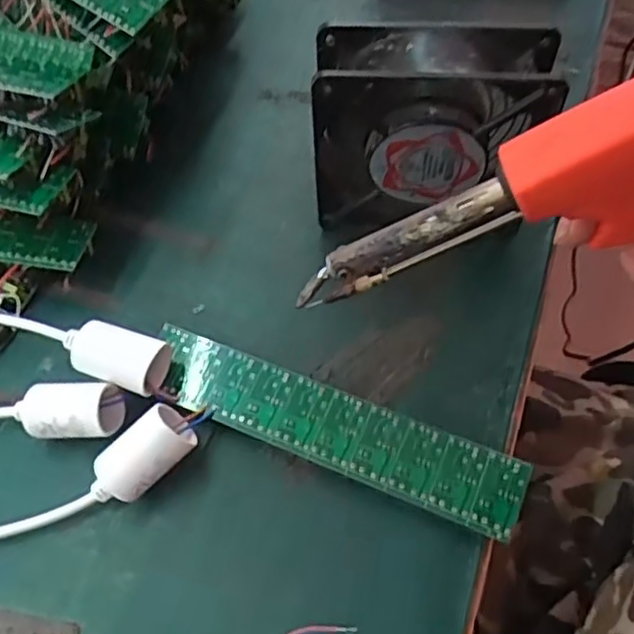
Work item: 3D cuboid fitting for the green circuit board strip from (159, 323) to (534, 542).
[{"bbox_3d":[0.006,0.055,0.340,0.195,0.004,0.038,20,68,13],"label":"green circuit board strip"}]

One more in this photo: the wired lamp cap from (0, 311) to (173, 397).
[{"bbox_3d":[-0.168,0.010,0.372,0.187,0.035,0.028,14,61,11],"label":"wired lamp cap"}]

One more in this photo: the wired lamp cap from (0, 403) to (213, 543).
[{"bbox_3d":[-0.141,0.088,0.324,0.185,0.038,0.032,-19,60,-8],"label":"wired lamp cap"}]

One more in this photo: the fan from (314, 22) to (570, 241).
[{"bbox_3d":[0.059,-0.095,0.370,0.115,0.125,0.040,2,60,4],"label":"fan"}]

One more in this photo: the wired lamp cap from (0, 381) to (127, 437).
[{"bbox_3d":[-0.191,0.052,0.346,0.182,0.030,0.028,-3,59,1],"label":"wired lamp cap"}]

